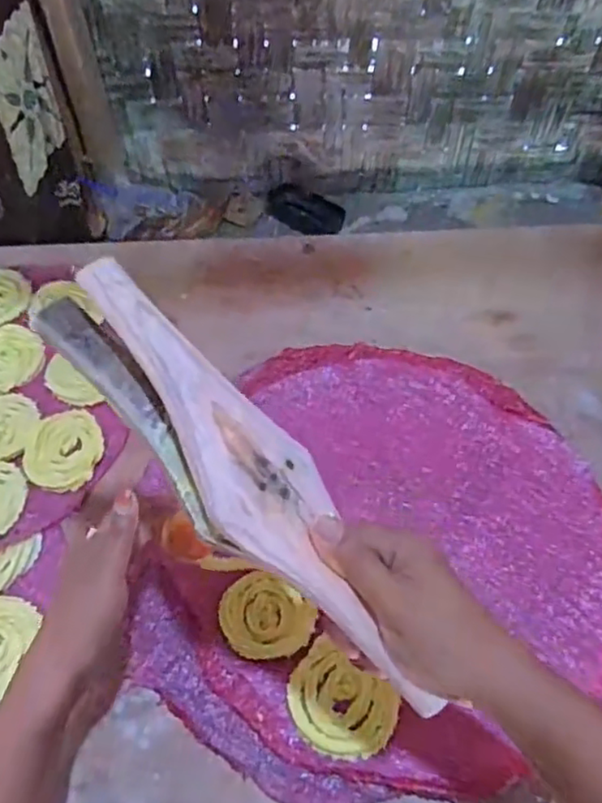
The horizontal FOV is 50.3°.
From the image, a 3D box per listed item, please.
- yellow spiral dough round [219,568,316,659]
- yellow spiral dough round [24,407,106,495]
[{"bbox_3d":[-0.027,0.163,0.483,0.068,0.005,0.060,26,61,14],"label":"yellow spiral dough round"},{"bbox_3d":[-0.213,0.043,0.580,0.065,0.004,0.079,12,59,6],"label":"yellow spiral dough round"}]

